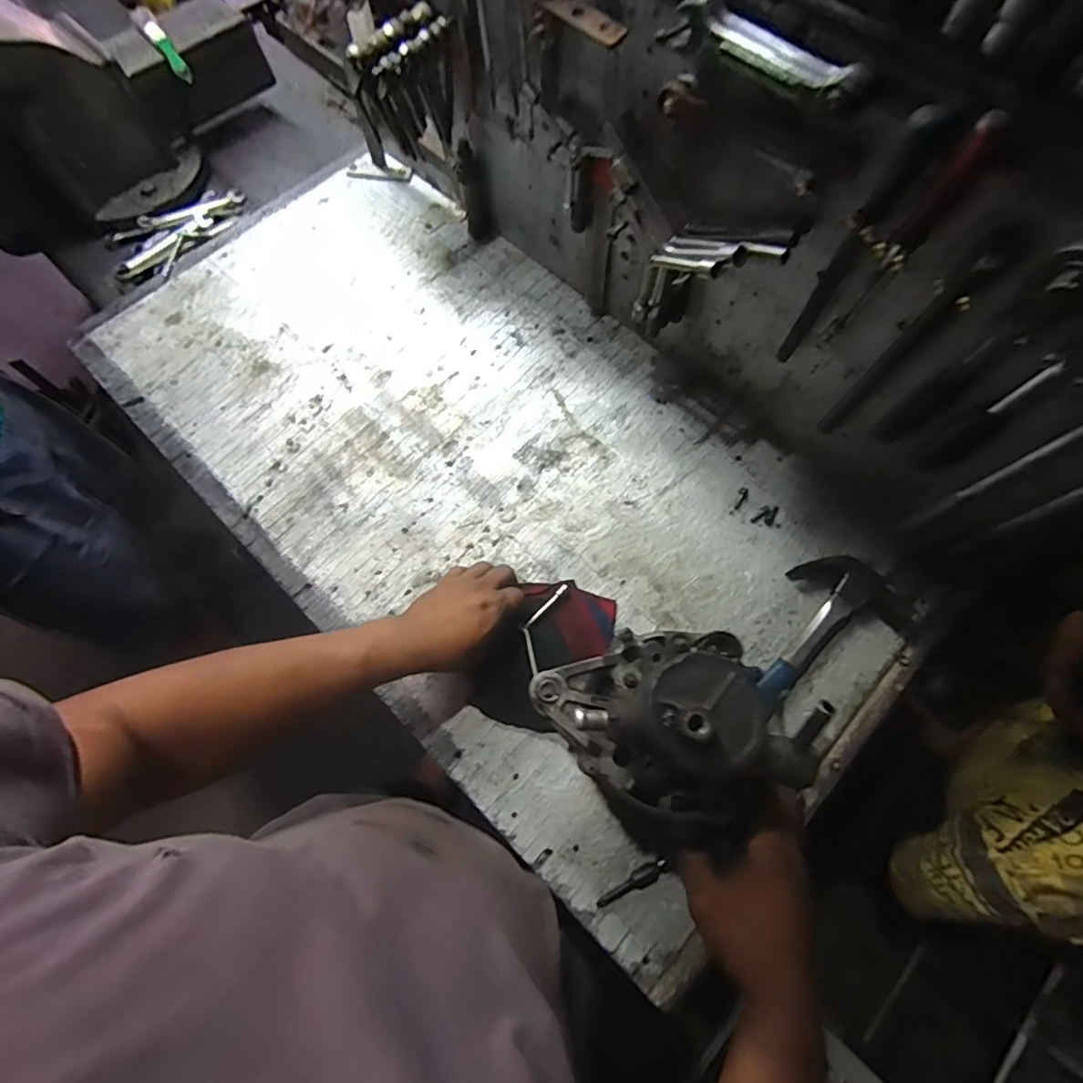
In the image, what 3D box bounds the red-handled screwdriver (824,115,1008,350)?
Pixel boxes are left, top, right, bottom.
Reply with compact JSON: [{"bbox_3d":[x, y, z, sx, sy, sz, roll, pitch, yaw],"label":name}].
[{"bbox_3d":[0.287,-0.231,0.432,0.023,0.199,0.018,31,73,10],"label":"red-handled screwdriver"}]

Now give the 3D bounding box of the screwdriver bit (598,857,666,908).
[{"bbox_3d":[0.092,0.342,0.538,0.076,0.013,0.018,-33,72,-12],"label":"screwdriver bit"}]

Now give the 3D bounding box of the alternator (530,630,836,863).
[{"bbox_3d":[0.089,0.112,0.343,0.131,0.093,0.146,-37,73,-13],"label":"alternator"}]

